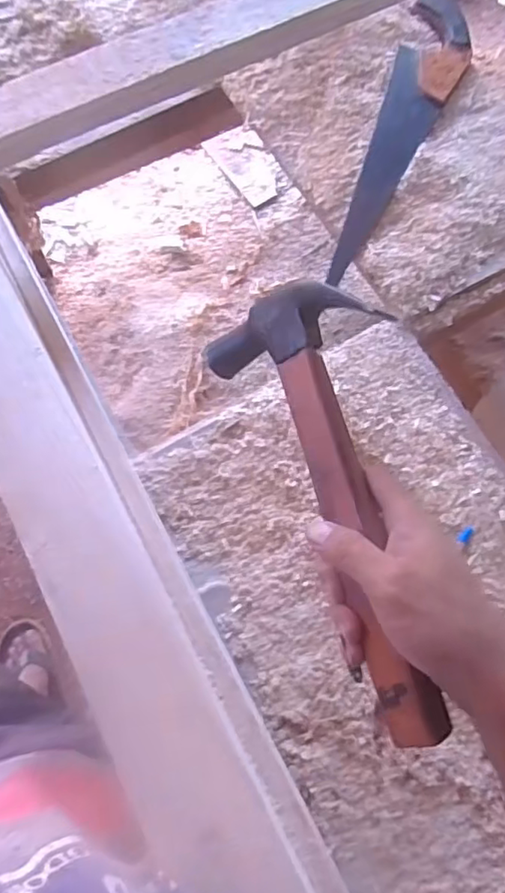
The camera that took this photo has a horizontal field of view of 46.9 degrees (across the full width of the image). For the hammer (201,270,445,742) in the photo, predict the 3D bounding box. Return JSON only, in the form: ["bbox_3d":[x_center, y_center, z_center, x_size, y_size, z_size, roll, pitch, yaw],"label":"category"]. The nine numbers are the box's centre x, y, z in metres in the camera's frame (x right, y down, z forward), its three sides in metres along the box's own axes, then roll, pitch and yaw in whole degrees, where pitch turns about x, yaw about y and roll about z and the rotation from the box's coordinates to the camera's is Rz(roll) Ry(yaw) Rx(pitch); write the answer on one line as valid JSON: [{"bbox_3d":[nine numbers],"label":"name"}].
[{"bbox_3d":[0.066,0.027,0.341,0.104,0.030,0.265,-30,72,21],"label":"hammer"}]

